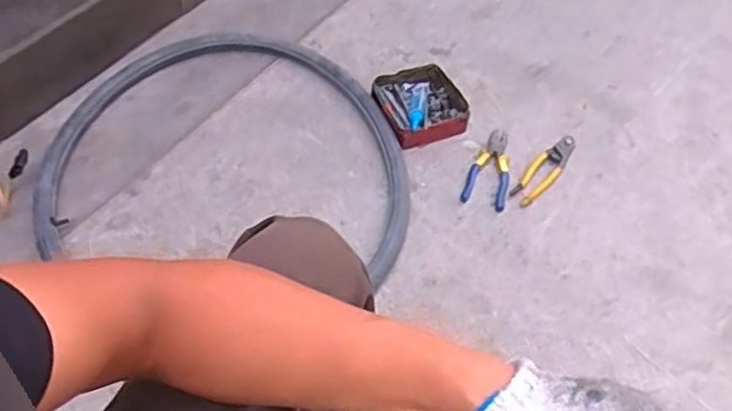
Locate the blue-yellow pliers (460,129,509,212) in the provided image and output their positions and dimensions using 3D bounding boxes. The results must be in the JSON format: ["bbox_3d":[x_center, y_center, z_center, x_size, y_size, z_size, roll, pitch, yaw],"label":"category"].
[{"bbox_3d":[0.232,-0.073,1.307,0.079,0.016,0.183,12,55,8],"label":"blue-yellow pliers"}]

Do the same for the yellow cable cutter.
[{"bbox_3d":[0.335,-0.068,1.307,0.052,0.019,0.183,32,60,20],"label":"yellow cable cutter"}]

